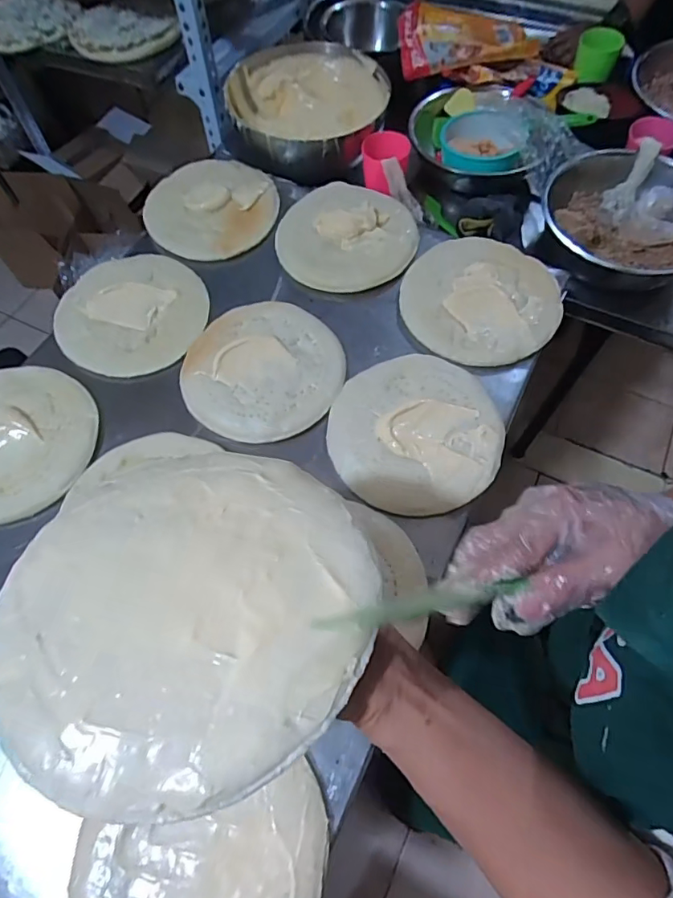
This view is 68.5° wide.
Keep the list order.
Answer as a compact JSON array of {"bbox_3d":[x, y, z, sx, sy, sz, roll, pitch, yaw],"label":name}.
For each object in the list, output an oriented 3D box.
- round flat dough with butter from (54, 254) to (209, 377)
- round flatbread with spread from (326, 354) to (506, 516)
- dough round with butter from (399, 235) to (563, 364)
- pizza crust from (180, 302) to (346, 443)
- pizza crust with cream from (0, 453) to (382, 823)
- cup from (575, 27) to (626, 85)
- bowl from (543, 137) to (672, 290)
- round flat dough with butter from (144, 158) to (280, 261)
[{"bbox_3d":[-0.275,-0.188,0.671,0.178,0.028,0.200,34,70,17],"label":"round flat dough with butter"},{"bbox_3d":[0.092,-0.027,0.576,0.192,0.019,0.202,-1,63,2],"label":"round flatbread with spread"},{"bbox_3d":[0.196,-0.199,0.660,0.209,0.027,0.186,-18,64,-7],"label":"dough round with butter"},{"bbox_3d":[-0.093,-0.104,0.623,0.198,0.020,0.192,-1,63,2],"label":"pizza crust"},{"bbox_3d":[-0.076,0.073,0.259,0.185,0.017,0.182,0,48,1],"label":"pizza crust with cream"},{"bbox_3d":[0.460,-0.698,0.877,0.064,0.055,0.070,-1,63,2],"label":"cup"},{"bbox_3d":[0.453,-0.350,0.766,0.266,0.086,0.238,-20,65,-8],"label":"bowl"},{"bbox_3d":[-0.192,-0.371,0.757,0.198,0.022,0.188,-1,63,2],"label":"round flat dough with butter"}]

